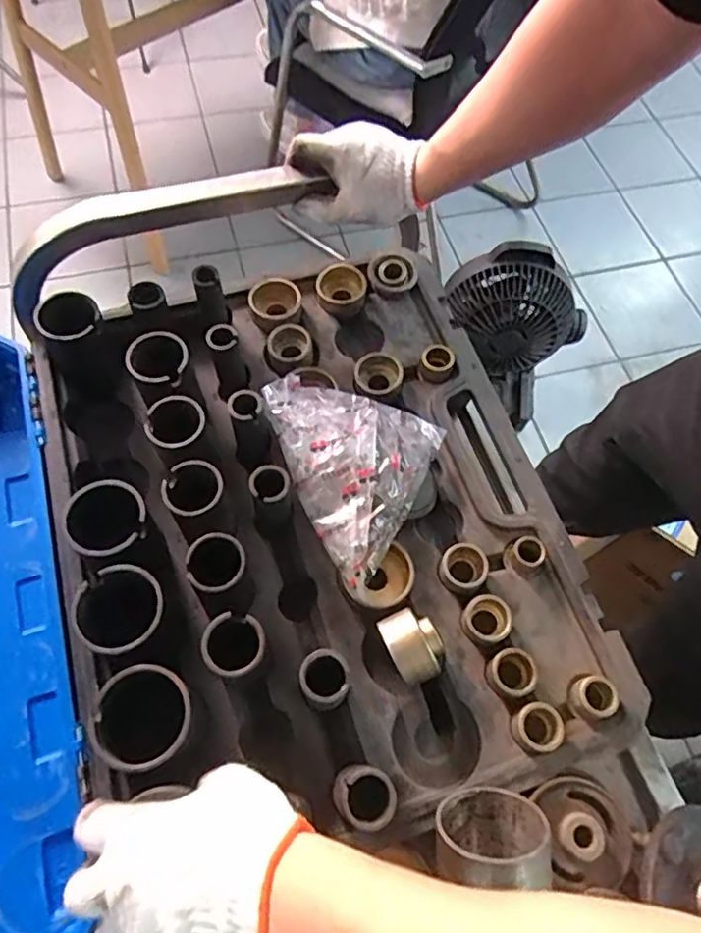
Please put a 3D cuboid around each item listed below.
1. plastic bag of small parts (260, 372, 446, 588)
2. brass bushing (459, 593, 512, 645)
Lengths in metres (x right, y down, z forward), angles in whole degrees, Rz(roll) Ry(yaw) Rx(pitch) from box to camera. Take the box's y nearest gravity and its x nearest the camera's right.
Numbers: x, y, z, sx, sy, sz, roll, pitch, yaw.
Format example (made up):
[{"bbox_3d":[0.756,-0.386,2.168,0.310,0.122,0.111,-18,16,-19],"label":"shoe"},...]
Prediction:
[{"bbox_3d":[-0.019,-0.003,0.521,0.156,0.019,0.157,25,66,9],"label":"plastic bag of small parts"},{"bbox_3d":[0.111,0.125,0.489,0.039,0.018,0.038,-18,66,-11],"label":"brass bushing"}]

